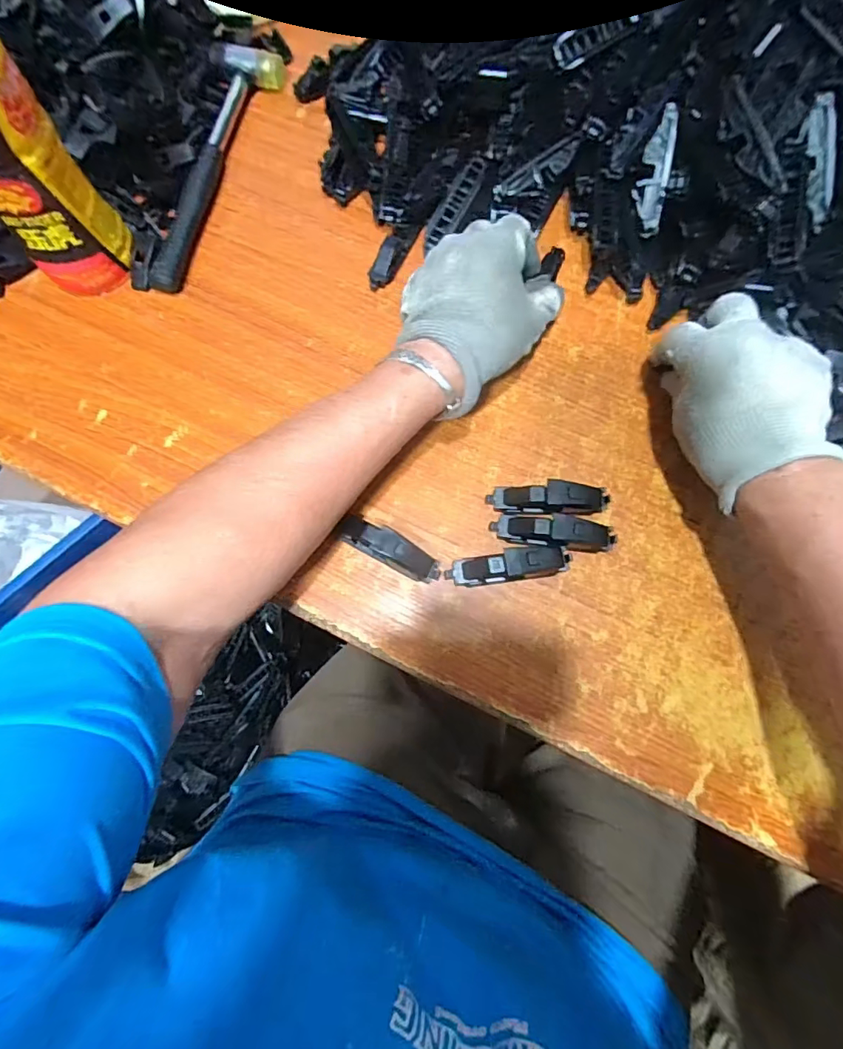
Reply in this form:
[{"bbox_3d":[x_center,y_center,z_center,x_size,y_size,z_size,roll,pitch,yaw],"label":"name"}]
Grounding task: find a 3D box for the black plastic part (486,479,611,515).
[{"bbox_3d":[0.087,-0.017,0.337,0.081,0.023,0.020,-1,75,-1],"label":"black plastic part"}]

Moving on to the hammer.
[{"bbox_3d":[-0.166,-0.295,0.407,0.057,0.025,0.230,8,75,2],"label":"hammer"}]

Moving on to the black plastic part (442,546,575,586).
[{"bbox_3d":[0.058,0.027,0.325,0.081,0.024,0.018,-8,76,-2],"label":"black plastic part"}]

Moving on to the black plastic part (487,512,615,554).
[{"bbox_3d":[0.089,0.006,0.332,0.081,0.022,0.020,9,75,2],"label":"black plastic part"}]

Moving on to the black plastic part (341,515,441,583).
[{"bbox_3d":[-0.020,0.017,0.331,0.069,0.020,0.021,29,77,7],"label":"black plastic part"}]

